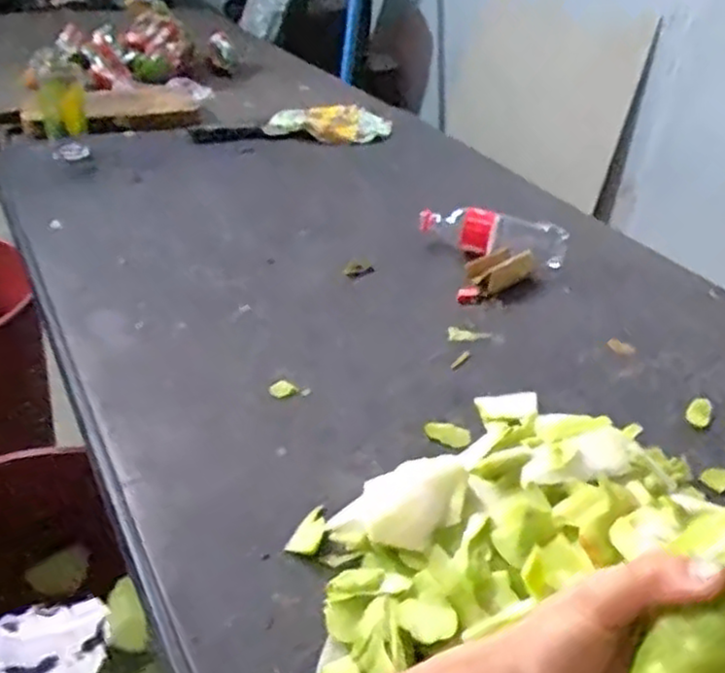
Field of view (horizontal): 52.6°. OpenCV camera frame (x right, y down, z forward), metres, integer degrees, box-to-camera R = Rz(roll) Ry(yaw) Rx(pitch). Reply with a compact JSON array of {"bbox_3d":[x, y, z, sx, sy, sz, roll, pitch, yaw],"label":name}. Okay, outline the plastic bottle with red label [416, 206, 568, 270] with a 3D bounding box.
[{"bbox_3d":[0.159,-0.121,0.921,0.179,0.058,0.051,14,33,16],"label":"plastic bottle with red label"}]

